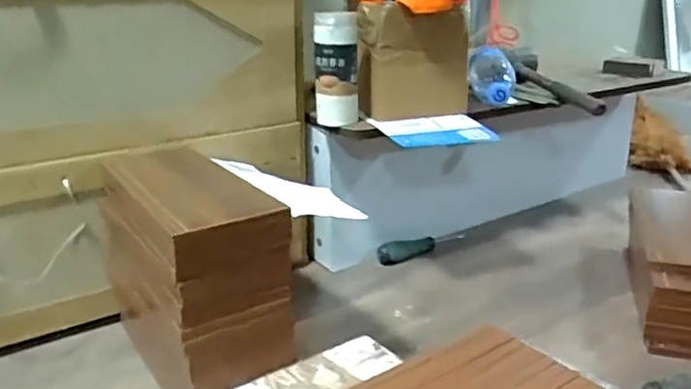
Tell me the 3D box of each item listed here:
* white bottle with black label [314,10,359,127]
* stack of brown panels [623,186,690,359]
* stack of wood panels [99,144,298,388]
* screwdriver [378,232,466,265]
[{"bbox_3d":[-0.012,-0.177,0.841,0.058,0.150,0.064,-1,19,1],"label":"white bottle with black label"},{"bbox_3d":[0.483,0.093,0.864,0.130,0.090,0.353,6,20,21],"label":"stack of brown panels"},{"bbox_3d":[-0.173,0.075,0.675,0.119,0.188,0.278,-13,22,-32],"label":"stack of wood panels"},{"bbox_3d":[0.131,0.081,1.018,0.179,0.029,0.029,-13,22,-32],"label":"screwdriver"}]

